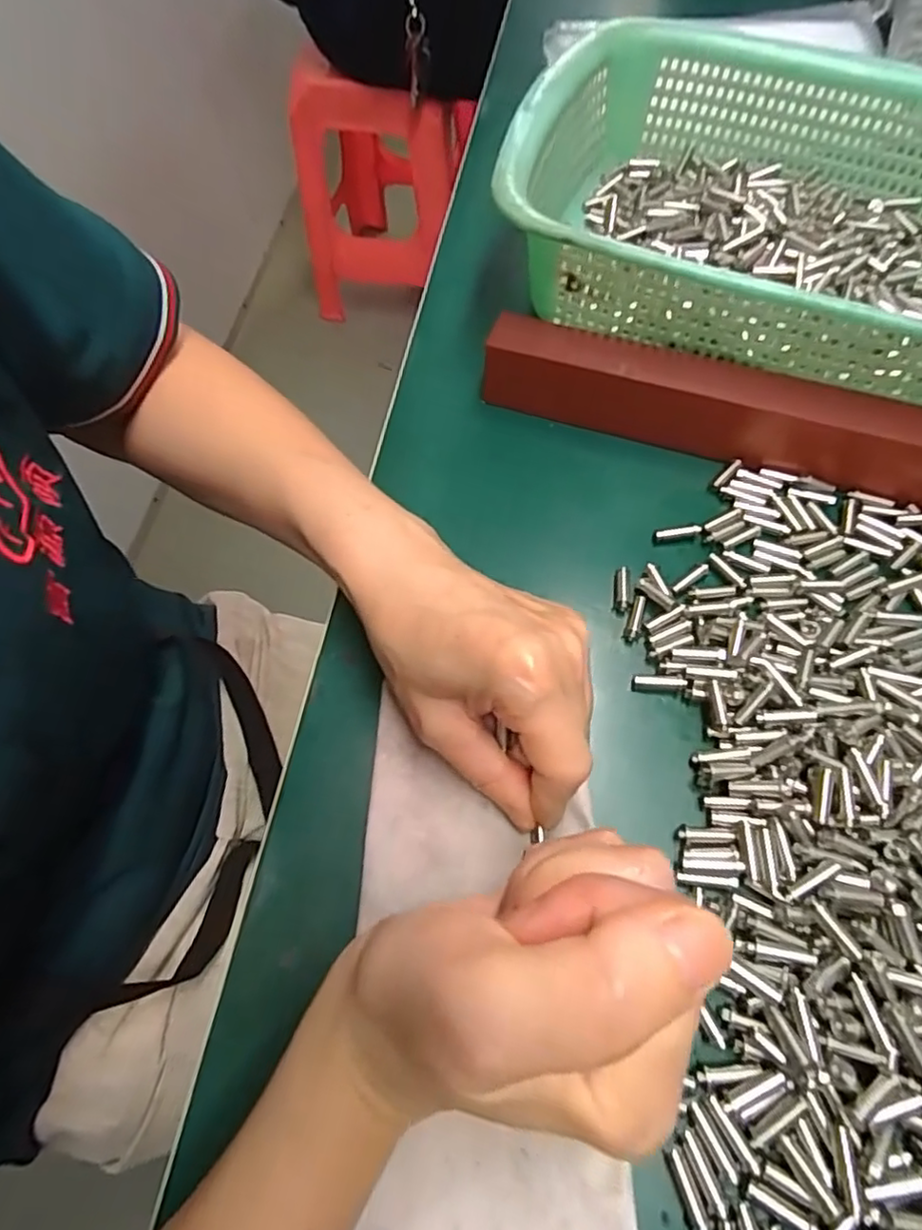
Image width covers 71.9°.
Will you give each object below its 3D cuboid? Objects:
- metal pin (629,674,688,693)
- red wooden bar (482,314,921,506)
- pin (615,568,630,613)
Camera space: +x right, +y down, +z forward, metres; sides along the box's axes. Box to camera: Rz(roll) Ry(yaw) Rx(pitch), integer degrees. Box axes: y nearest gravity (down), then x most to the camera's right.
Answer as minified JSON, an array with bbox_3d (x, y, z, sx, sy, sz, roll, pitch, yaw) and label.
[{"bbox_3d":[0.082,0.029,0.263,0.022,0.006,0.006,4,61,4],"label":"metal pin"},{"bbox_3d":[0.200,-0.077,0.294,0.385,0.039,0.031,17,62,11],"label":"red wooden bar"},{"bbox_3d":[0.072,-0.011,0.283,0.006,0.005,0.020,6,61,5],"label":"pin"}]

